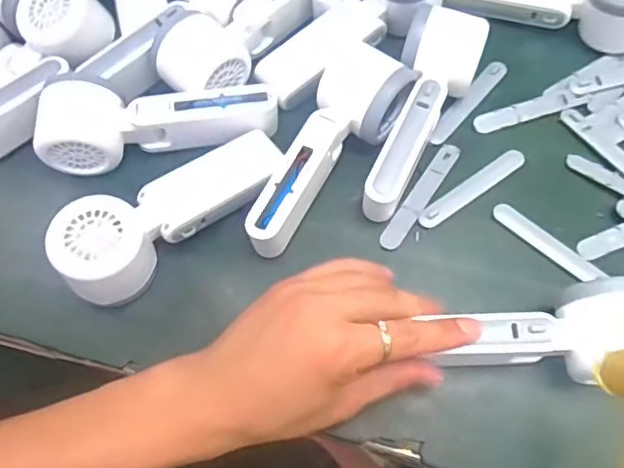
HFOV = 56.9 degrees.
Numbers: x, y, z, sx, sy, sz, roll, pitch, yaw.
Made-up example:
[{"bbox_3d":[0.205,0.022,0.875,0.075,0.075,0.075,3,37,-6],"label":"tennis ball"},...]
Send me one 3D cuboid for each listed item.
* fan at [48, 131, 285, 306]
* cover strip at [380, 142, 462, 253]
[{"bbox_3d":[-0.091,-0.022,0.383,0.163,0.037,0.059,-37,71,-15],"label":"fan"},{"bbox_3d":[0.079,-0.028,0.416,0.015,0.006,0.094,32,70,14],"label":"cover strip"}]

